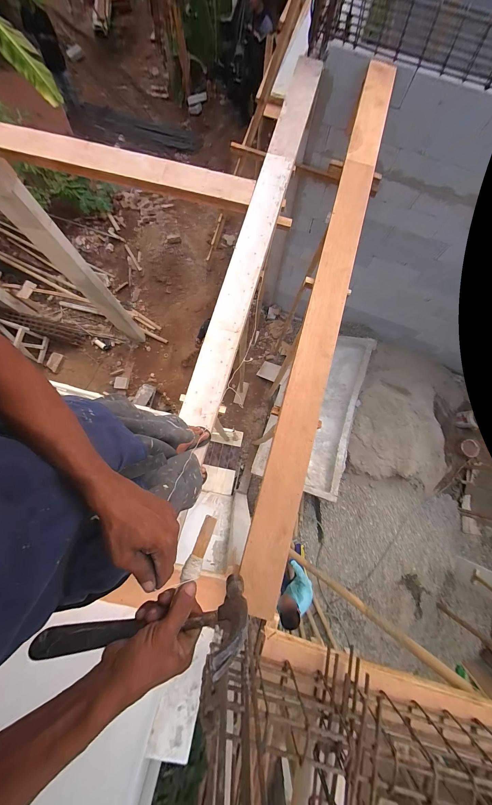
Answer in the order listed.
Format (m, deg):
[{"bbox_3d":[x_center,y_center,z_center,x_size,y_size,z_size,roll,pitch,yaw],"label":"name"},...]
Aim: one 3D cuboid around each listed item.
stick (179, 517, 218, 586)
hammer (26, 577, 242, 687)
[{"bbox_3d":[-0.063,0.202,0.353,0.022,0.007,0.084,19,45,5],"label":"stick"},{"bbox_3d":[-0.122,0.272,0.297,0.248,0.110,0.042,-6,79,-8],"label":"hammer"}]

